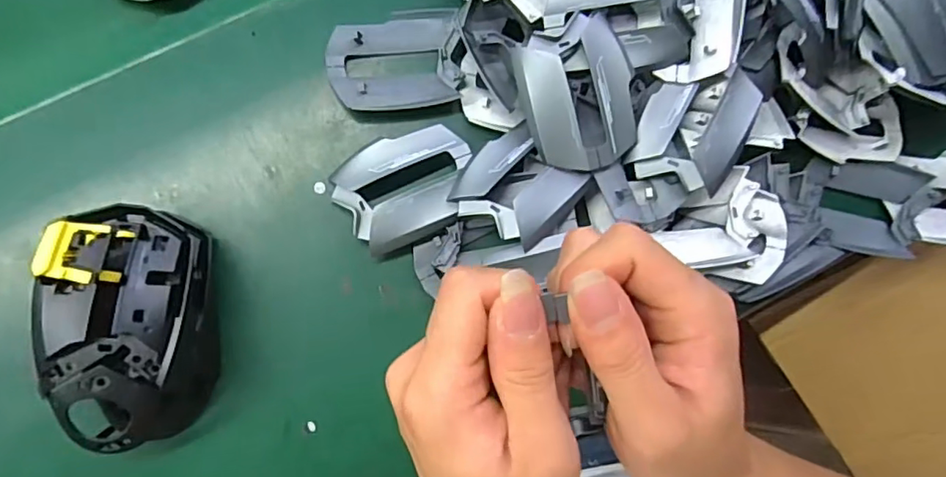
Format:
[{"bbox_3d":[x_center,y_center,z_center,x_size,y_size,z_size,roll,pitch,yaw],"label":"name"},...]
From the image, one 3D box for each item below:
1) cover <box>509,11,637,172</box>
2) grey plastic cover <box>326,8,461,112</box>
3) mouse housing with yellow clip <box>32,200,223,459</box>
[{"bbox_3d":[0.058,-0.077,0.314,0.058,0.017,0.076,-17,85,-6],"label":"cover"},{"bbox_3d":[-0.046,-0.104,0.343,0.076,0.012,0.058,-7,86,-5],"label":"grey plastic cover"},{"bbox_3d":[-0.176,0.045,0.294,0.071,0.064,0.118,-3,85,-5],"label":"mouse housing with yellow clip"}]

